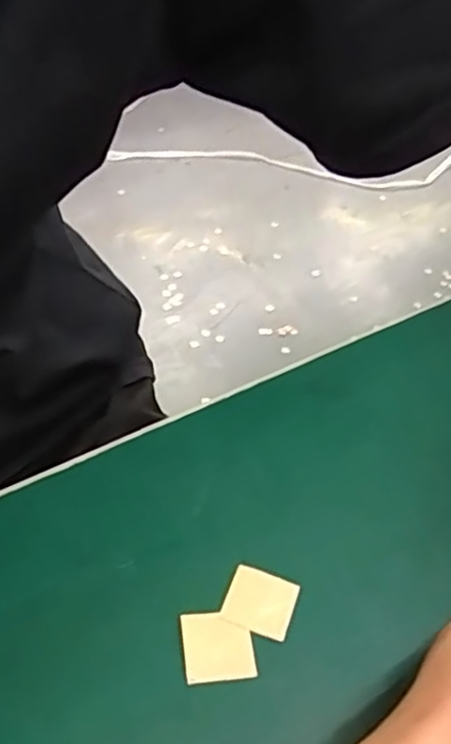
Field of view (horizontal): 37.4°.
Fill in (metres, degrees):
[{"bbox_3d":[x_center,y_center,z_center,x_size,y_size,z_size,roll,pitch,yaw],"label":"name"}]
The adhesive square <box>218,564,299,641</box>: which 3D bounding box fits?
[{"bbox_3d":[0.008,0.053,0.155,0.015,0.004,0.015,19,45,10],"label":"adhesive square"}]

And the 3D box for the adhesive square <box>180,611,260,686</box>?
[{"bbox_3d":[-0.002,0.061,0.148,0.015,0.004,0.015,-1,46,-11],"label":"adhesive square"}]

